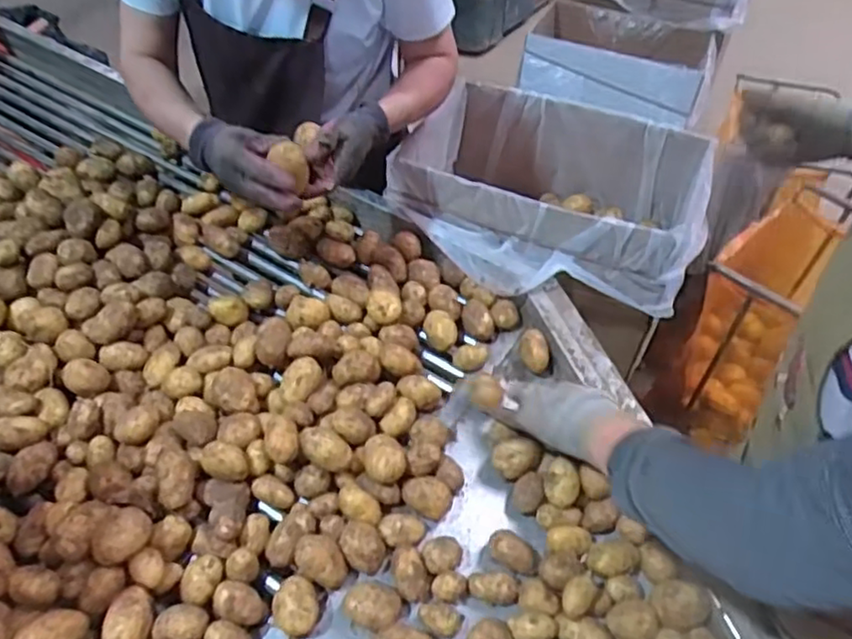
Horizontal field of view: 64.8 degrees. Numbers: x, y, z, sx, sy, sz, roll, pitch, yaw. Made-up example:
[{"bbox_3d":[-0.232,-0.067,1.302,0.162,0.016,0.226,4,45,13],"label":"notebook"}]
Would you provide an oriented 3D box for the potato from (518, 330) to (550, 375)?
[{"bbox_3d":[0.139,0.043,0.864,0.036,0.035,0.056,6,46,4],"label":"potato"}]

